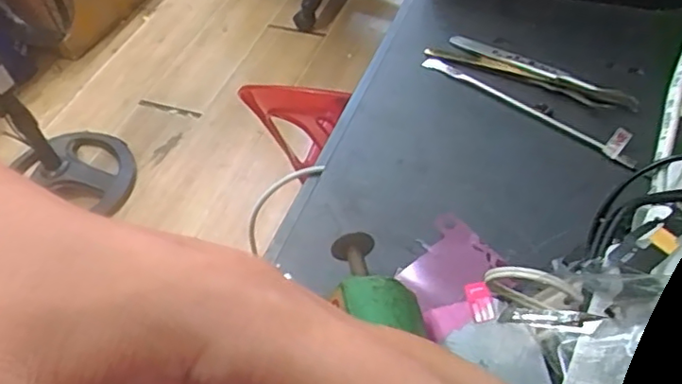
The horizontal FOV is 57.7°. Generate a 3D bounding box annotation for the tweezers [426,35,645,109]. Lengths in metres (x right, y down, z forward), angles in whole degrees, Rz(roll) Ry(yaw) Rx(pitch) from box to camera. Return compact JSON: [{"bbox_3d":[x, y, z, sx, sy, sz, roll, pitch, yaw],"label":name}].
[{"bbox_3d":[0.117,-0.077,0.385,0.129,0.014,0.023,26,57,25],"label":"tweezers"}]

